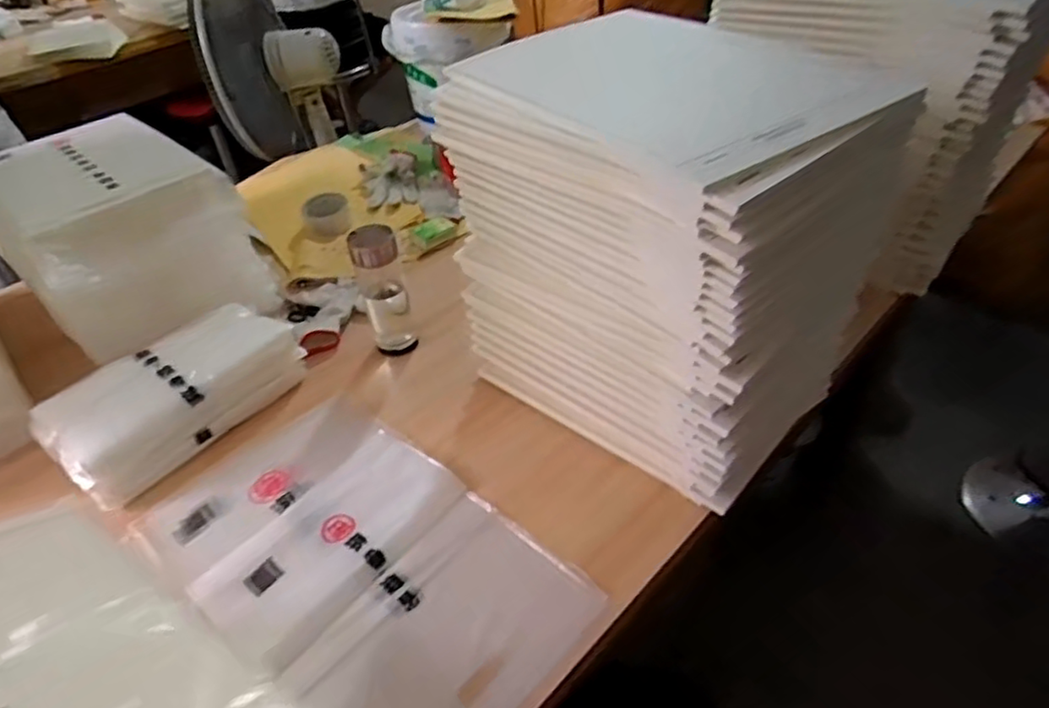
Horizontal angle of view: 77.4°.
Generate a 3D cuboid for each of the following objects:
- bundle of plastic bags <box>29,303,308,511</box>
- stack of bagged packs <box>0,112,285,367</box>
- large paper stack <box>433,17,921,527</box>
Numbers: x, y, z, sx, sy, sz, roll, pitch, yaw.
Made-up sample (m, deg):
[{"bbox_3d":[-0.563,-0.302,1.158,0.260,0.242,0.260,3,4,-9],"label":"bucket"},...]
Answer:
[{"bbox_3d":[-0.459,0.053,0.872,0.163,0.083,0.303,27,48,31],"label":"bundle of plastic bags"},{"bbox_3d":[-0.639,-0.192,1.036,0.285,0.200,0.428,-34,49,-31],"label":"stack of bagged packs"},{"bbox_3d":[0.150,-0.101,0.735,0.291,0.397,0.396,-30,47,-29],"label":"large paper stack"}]

